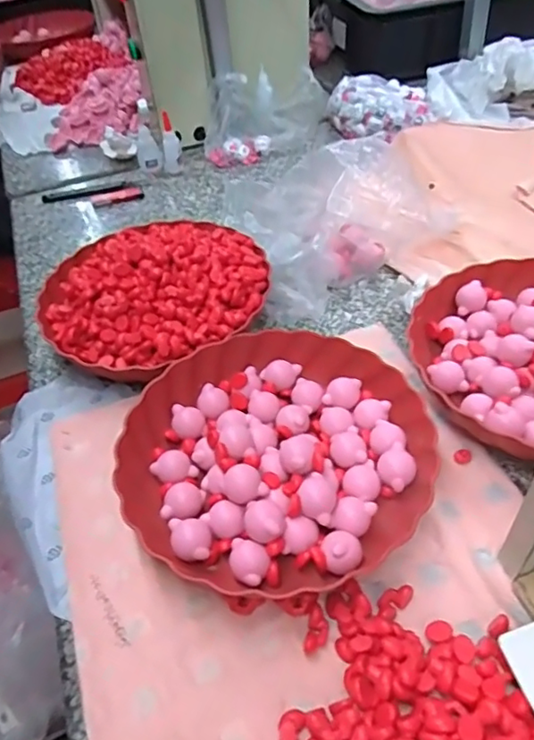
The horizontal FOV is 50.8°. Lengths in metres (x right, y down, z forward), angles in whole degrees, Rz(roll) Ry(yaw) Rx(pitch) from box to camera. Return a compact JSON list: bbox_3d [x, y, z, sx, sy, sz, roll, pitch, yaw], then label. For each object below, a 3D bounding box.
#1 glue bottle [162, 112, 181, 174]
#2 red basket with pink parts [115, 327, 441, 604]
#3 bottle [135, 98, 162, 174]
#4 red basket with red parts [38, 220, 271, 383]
[{"bbox_3d":[-0.149,-0.341,0.850,0.031,0.082,0.023,-9,46,-2],"label":"glue bottle"},{"bbox_3d":[0.007,0.068,0.459,0.243,0.045,0.239,3,46,10],"label":"red basket with pink parts"},{"bbox_3d":[-0.189,-0.366,0.875,0.036,0.024,0.119,-9,85,-2],"label":"bottle"},{"bbox_3d":[-0.122,-0.091,0.593,0.229,0.064,0.229,-3,46,3],"label":"red basket with red parts"}]

